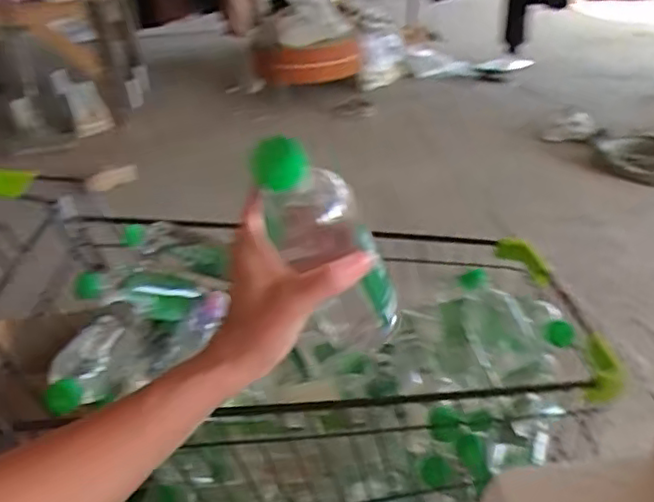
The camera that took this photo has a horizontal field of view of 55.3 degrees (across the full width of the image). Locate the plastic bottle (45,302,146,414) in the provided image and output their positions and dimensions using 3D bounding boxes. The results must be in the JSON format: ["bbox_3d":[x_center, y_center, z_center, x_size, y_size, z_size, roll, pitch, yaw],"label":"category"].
[{"bbox_3d":[-0.261,0.120,0.717,0.066,0.061,0.219,-4,16,3],"label":"plastic bottle"}]

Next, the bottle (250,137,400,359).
[{"bbox_3d":[0.008,0.004,0.444,0.063,0.221,0.058,15,55,32],"label":"bottle"}]

